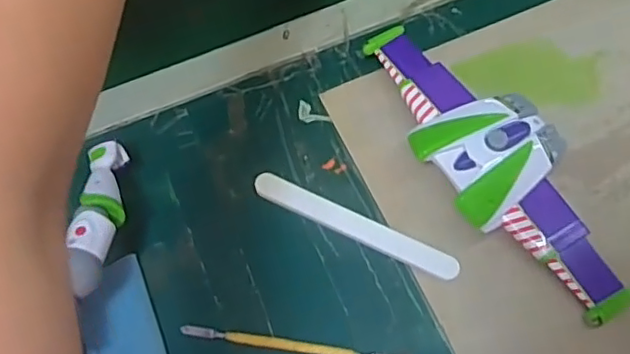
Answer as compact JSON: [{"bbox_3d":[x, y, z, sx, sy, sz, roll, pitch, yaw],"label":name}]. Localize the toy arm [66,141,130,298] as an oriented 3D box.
[{"bbox_3d":[-0.159,0.025,0.442,0.034,0.024,0.133,-7,47,0],"label":"toy arm"}]

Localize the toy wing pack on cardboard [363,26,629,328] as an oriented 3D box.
[{"bbox_3d":[0.142,-0.019,0.485,0.105,0.043,0.290,-28,68,-9],"label":"toy wing pack on cardboard"}]

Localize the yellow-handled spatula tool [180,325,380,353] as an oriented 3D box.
[{"bbox_3d":[-0.016,0.126,0.448,0.167,0.004,0.008,7,67,6],"label":"yellow-handled spatula tool"}]

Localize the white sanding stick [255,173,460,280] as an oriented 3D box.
[{"bbox_3d":[0.031,0.038,0.485,0.174,0.007,0.023,24,70,12],"label":"white sanding stick"}]

